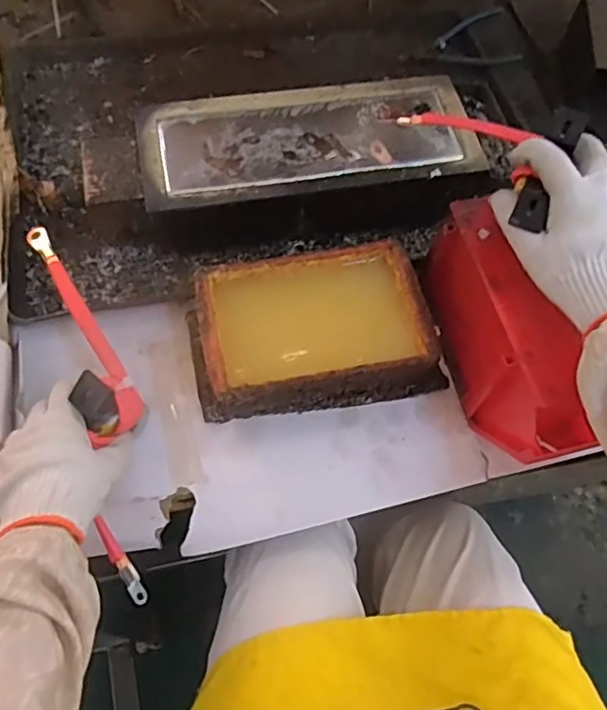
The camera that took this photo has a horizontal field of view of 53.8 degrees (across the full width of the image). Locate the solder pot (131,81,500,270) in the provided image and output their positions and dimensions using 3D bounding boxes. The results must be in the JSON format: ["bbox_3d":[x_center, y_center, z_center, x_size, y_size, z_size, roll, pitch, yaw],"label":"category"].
[{"bbox_3d":[0.006,-0.197,0.632,0.335,0.085,0.150,-10,64,-8],"label":"solder pot"}]

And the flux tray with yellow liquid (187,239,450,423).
[{"bbox_3d":[0.010,-0.022,0.554,0.225,0.067,0.135,-8,64,-8],"label":"flux tray with yellow liquid"}]

